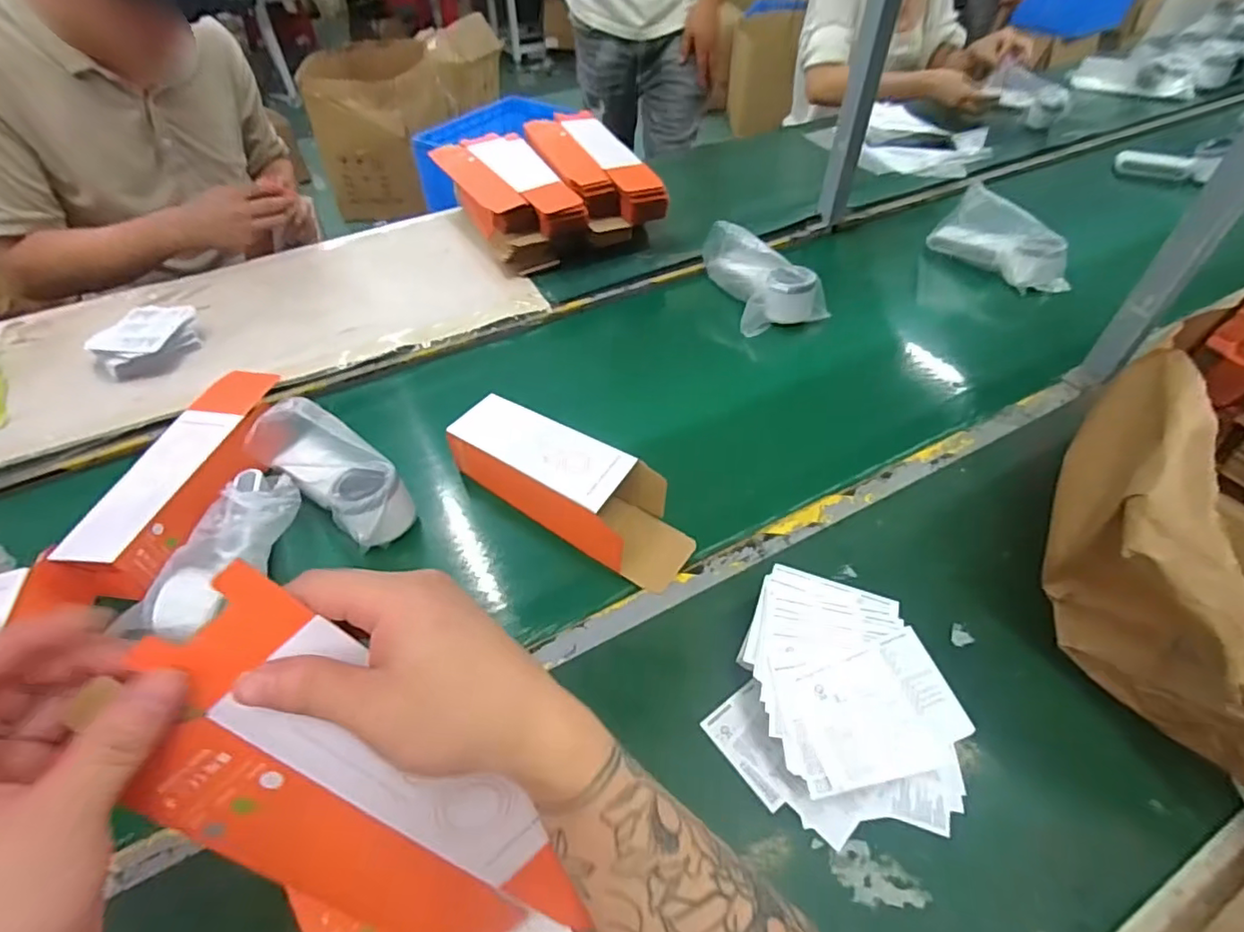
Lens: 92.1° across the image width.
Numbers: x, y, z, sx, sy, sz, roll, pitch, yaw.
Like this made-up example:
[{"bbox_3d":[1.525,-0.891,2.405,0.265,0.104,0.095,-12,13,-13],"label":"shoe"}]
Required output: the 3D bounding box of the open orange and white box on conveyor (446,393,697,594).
[{"bbox_3d":[-0.049,0.018,0.537,0.238,0.055,0.083,27,55,23],"label":"open orange and white box on conveyor"}]

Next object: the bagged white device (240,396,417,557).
[{"bbox_3d":[-0.258,0.000,0.538,0.171,0.074,0.069,32,57,26],"label":"bagged white device"}]

